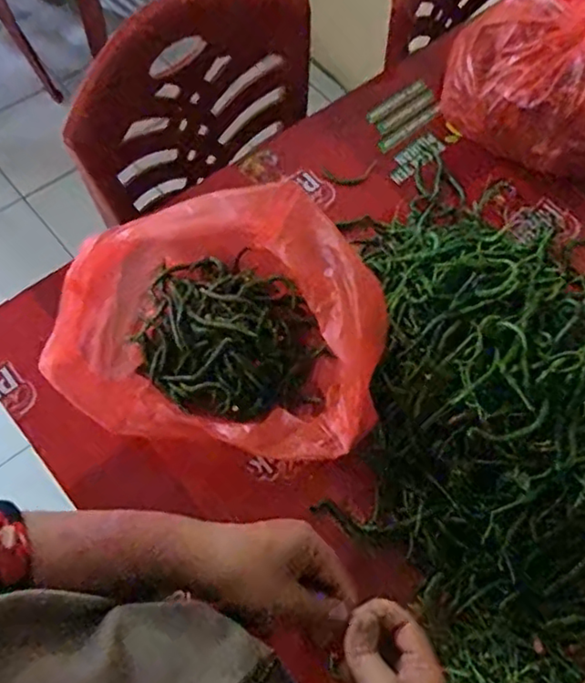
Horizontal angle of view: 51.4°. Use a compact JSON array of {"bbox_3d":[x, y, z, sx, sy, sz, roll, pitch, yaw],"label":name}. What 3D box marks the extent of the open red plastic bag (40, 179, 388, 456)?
[{"bbox_3d":[-0.058,-0.015,0.601,0.291,0.189,0.235,13,65,3],"label":"open red plastic bag"}]

